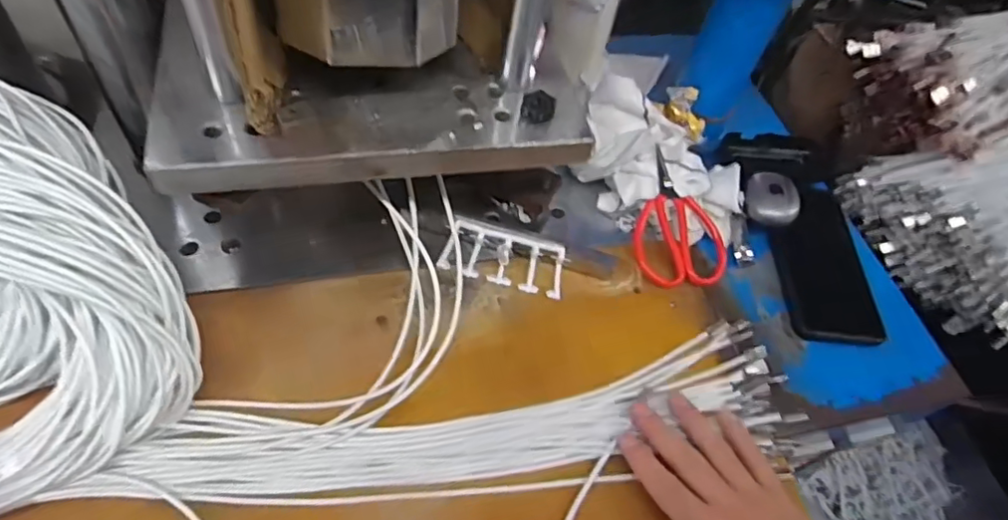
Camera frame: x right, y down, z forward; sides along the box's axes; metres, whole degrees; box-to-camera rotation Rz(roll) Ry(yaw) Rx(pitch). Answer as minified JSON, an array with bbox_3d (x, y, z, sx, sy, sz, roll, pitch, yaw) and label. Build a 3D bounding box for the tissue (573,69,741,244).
[{"bbox_3d":[0.141,-0.088,0.525,0.168,0.062,0.095,31,55,12],"label":"tissue"}]

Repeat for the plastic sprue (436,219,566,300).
[{"bbox_3d":[0.000,-0.002,0.474,0.097,0.028,0.038,14,53,-1],"label":"plastic sprue"}]

